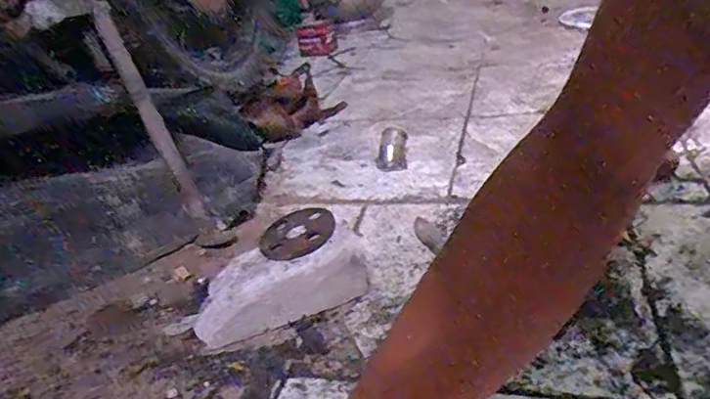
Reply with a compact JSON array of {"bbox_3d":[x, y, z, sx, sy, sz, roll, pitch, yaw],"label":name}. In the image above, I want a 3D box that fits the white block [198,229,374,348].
[{"bbox_3d":[-0.077,0.082,0.563,0.165,0.059,0.070,-18,29,-19],"label":"white block"}]

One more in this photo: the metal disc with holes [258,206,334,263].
[{"bbox_3d":[-0.058,0.034,0.576,0.074,0.005,0.077,-11,36,8],"label":"metal disc with holes"}]

